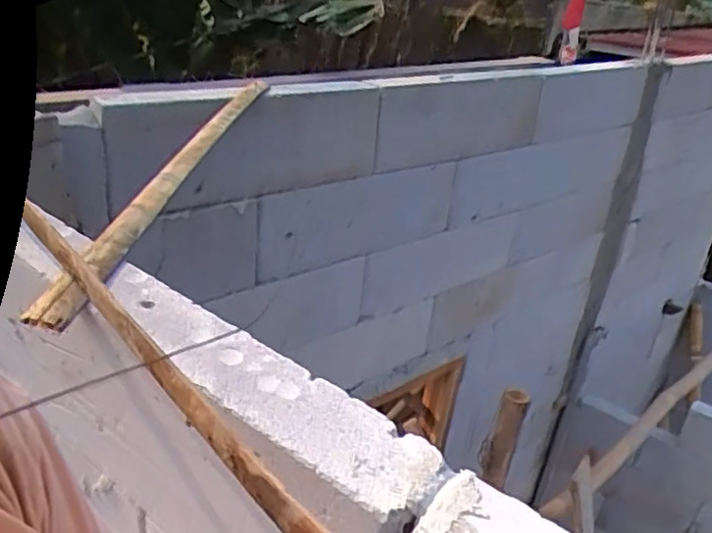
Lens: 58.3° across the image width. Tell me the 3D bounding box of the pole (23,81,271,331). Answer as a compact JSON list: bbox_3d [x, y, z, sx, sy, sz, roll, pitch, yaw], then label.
[{"bbox_3d":[-0.229,-0.155,0.886,0.040,0.031,0.839,7,28,0],"label":"pole"}]

